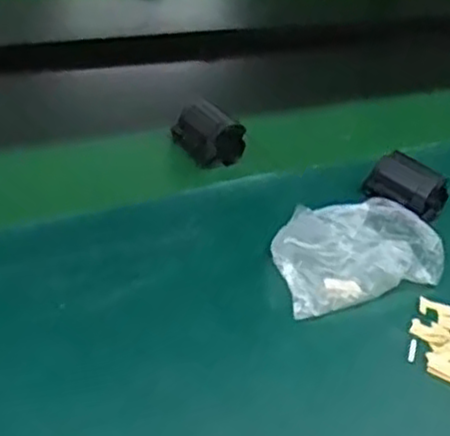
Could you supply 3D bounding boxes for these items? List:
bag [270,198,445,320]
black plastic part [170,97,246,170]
[{"bbox_3d":[0.108,0.028,0.641,0.151,0.038,0.103,-8,42,-25],"label":"bag"},{"bbox_3d":[-0.016,-0.089,0.752,0.050,0.050,0.065,-13,42,-31],"label":"black plastic part"}]

